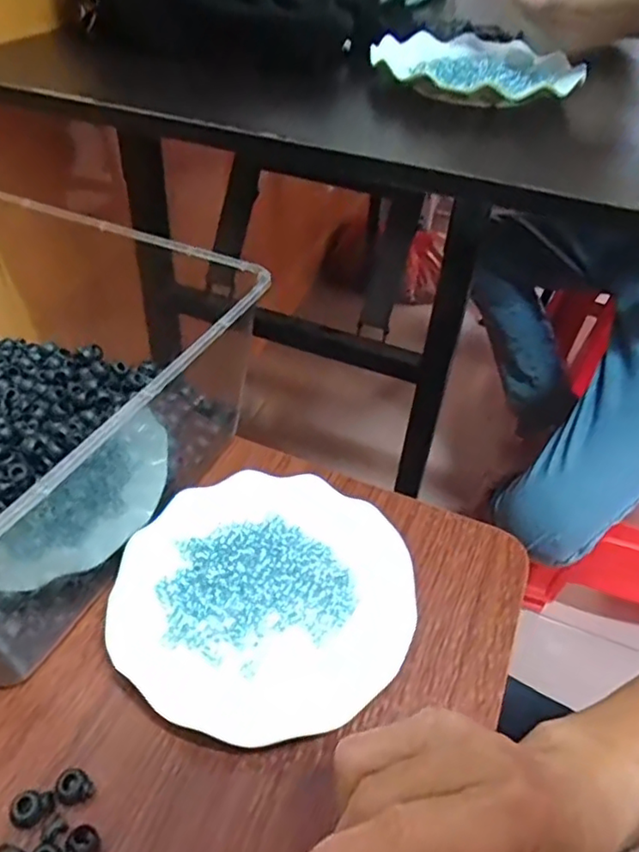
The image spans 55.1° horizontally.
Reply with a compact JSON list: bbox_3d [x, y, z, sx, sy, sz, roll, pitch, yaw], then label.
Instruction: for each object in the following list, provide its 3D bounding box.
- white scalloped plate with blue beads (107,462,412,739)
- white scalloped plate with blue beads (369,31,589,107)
[{"bbox_3d":[-0.034,0.109,0.391,0.176,0.031,0.176,3,43,-3],"label":"white scalloped plate with blue beads"},{"bbox_3d":[0.145,-0.325,0.556,0.167,0.027,0.186,33,49,26],"label":"white scalloped plate with blue beads"}]

